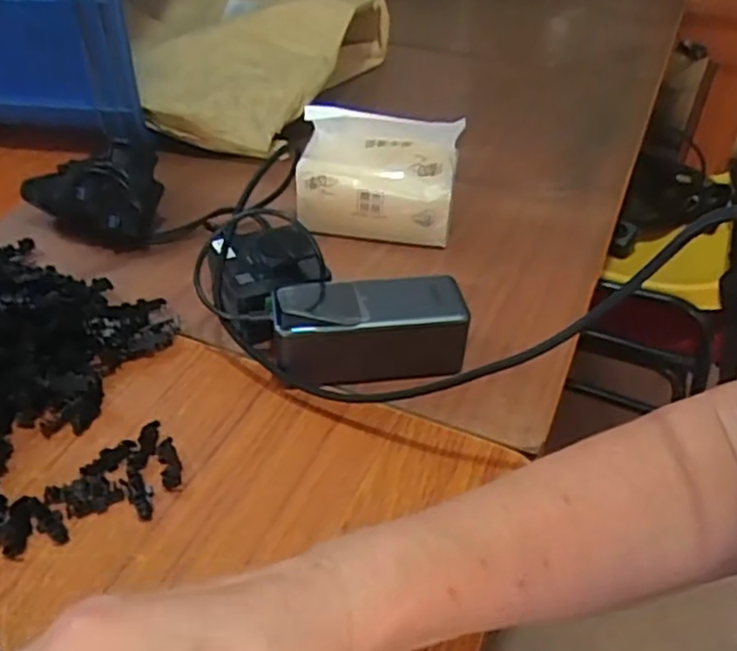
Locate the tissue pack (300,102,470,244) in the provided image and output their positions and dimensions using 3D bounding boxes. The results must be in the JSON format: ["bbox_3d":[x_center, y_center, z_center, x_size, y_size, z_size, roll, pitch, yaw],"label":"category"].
[{"bbox_3d":[0.009,-0.132,0.593,0.130,0.110,0.058,7,40,6],"label":"tissue pack"}]

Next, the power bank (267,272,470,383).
[{"bbox_3d":[0.000,0.004,0.476,0.127,0.054,0.056,-5,40,-8],"label":"power bank"}]

